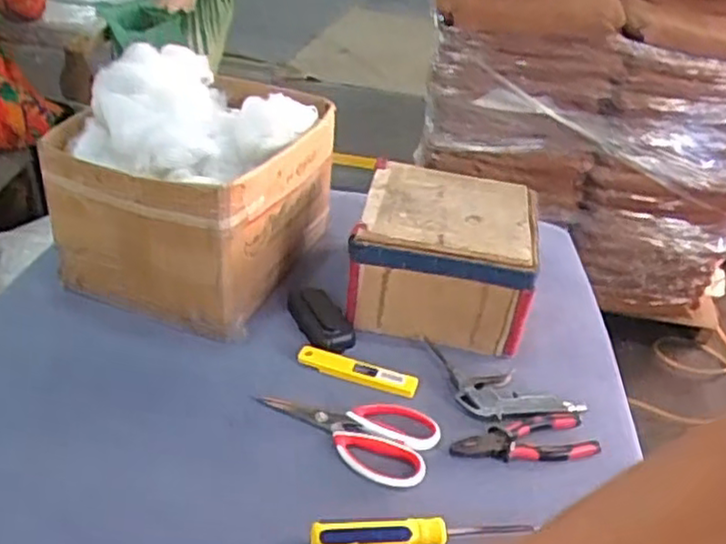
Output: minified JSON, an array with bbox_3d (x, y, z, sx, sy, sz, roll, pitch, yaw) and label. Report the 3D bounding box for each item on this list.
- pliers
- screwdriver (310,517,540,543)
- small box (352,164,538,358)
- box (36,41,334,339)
[{"bbox_3d":[0.161,0.168,0.716,0.149,0.013,0.059,0,32,-9],"label":"pliers"},{"bbox_3d":[0.048,0.221,0.596,0.182,0.028,0.025,-1,32,-10],"label":"screwdriver"},{"bbox_3d":[0.100,-0.022,0.886,0.204,0.142,0.201,9,32,4],"label":"small box"},{"bbox_3d":[-0.195,-0.111,0.877,0.251,0.256,0.295,19,34,19],"label":"box"}]

